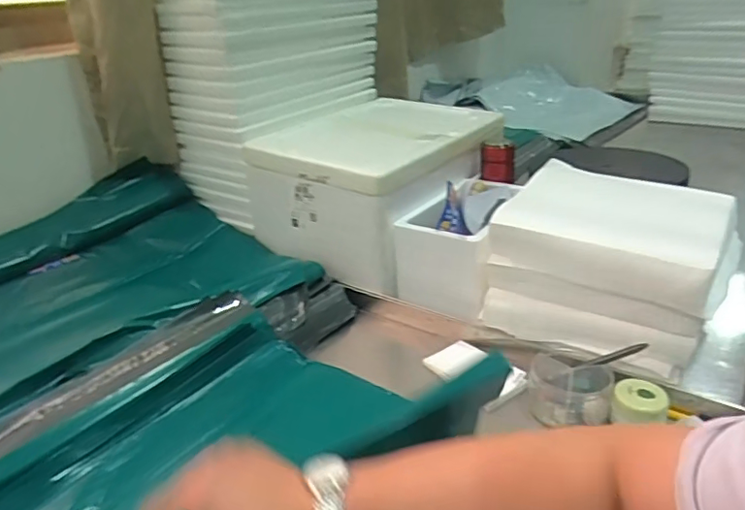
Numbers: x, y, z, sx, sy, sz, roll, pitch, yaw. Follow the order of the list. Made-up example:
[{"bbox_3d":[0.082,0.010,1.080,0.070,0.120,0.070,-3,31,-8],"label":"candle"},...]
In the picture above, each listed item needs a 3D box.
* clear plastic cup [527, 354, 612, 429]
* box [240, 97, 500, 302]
[{"bbox_3d":[0.248,0.171,0.690,0.095,0.060,0.089,-3,26,1],"label":"clear plastic cup"},{"bbox_3d":[0.014,-0.151,1.080,0.335,0.221,0.409,17,33,35],"label":"box"}]

